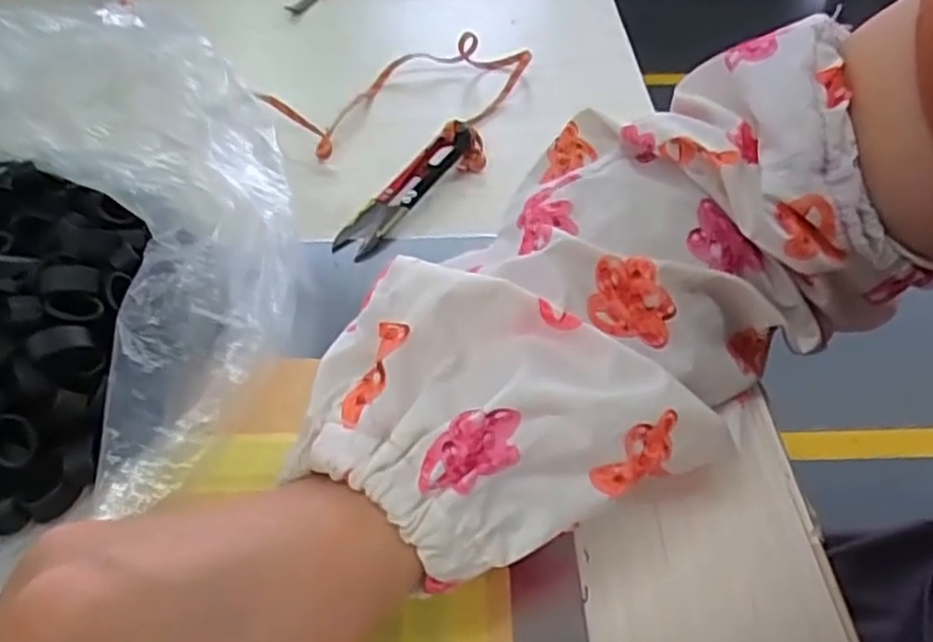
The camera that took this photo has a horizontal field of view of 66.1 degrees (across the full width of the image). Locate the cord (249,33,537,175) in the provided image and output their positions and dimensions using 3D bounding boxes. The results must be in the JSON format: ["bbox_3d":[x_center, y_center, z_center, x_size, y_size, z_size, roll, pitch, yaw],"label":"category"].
[{"bbox_3d":[-0.043,-0.135,0.422,0.137,0.023,0.128,12,46,12],"label":"cord"}]

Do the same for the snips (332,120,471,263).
[{"bbox_3d":[-0.030,-0.069,0.360,0.025,0.017,0.105,19,48,19],"label":"snips"}]

